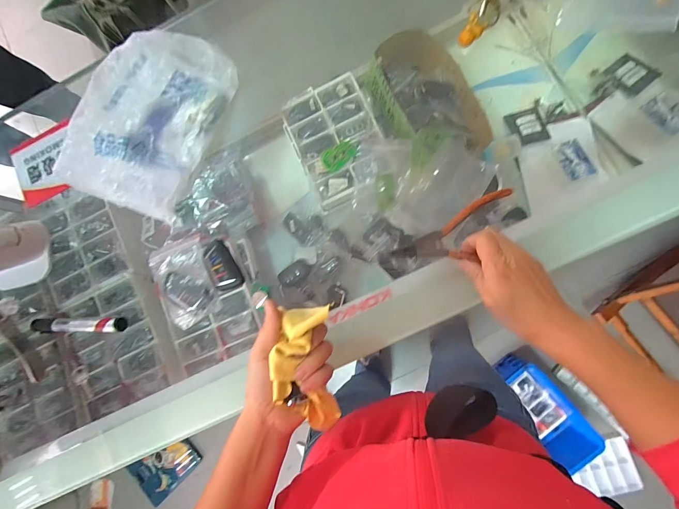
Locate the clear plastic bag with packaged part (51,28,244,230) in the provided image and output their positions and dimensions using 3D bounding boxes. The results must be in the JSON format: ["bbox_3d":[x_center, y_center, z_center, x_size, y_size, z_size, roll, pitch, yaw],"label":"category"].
[{"bbox_3d":[-0.240,-0.172,0.393,0.145,0.065,0.229,18,87,9],"label":"clear plastic bag with packaged part"}]

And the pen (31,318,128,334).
[{"bbox_3d":[-0.343,0.094,0.405,0.128,0.025,0.020,-2,84,7],"label":"pen"}]

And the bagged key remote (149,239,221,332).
[{"bbox_3d":[-0.198,0.034,0.393,0.075,0.014,0.107,-27,81,4],"label":"bagged key remote"}]

